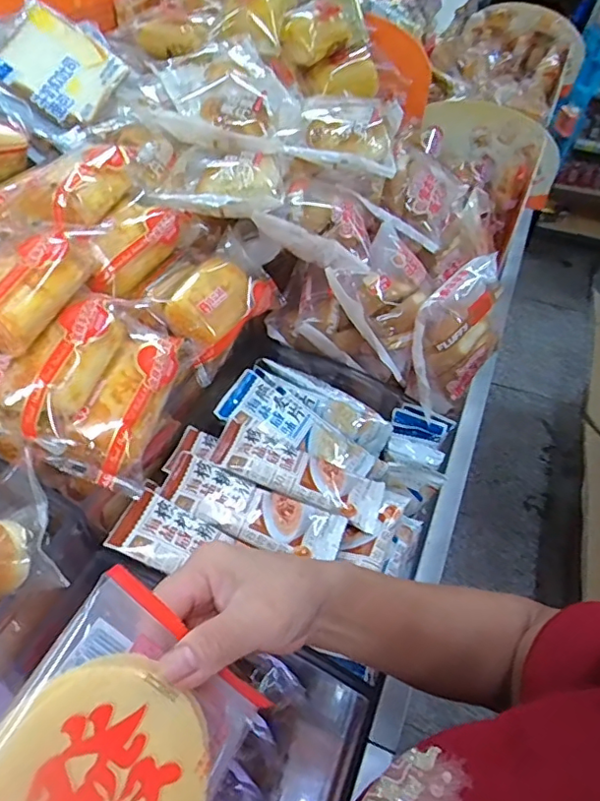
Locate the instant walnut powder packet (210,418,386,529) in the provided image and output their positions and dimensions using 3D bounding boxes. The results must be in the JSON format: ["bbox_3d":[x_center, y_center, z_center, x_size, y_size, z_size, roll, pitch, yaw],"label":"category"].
[{"bbox_3d":[-0.001,0.069,0.524,0.161,0.016,0.053,24,49,2],"label":"instant walnut powder packet"}]

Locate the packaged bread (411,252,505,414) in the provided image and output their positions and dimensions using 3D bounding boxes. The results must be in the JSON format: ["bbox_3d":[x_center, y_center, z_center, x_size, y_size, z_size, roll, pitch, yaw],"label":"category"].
[{"bbox_3d":[0.166,-0.062,0.583,0.075,0.132,0.125,22,49,16],"label":"packaged bread"}]

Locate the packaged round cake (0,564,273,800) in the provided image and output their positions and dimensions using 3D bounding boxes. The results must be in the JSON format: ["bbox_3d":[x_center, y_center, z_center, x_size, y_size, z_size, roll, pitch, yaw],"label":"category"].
[{"bbox_3d":[-0.089,0.171,0.247,0.112,0.014,0.140,46,53,-12],"label":"packaged round cake"}]

